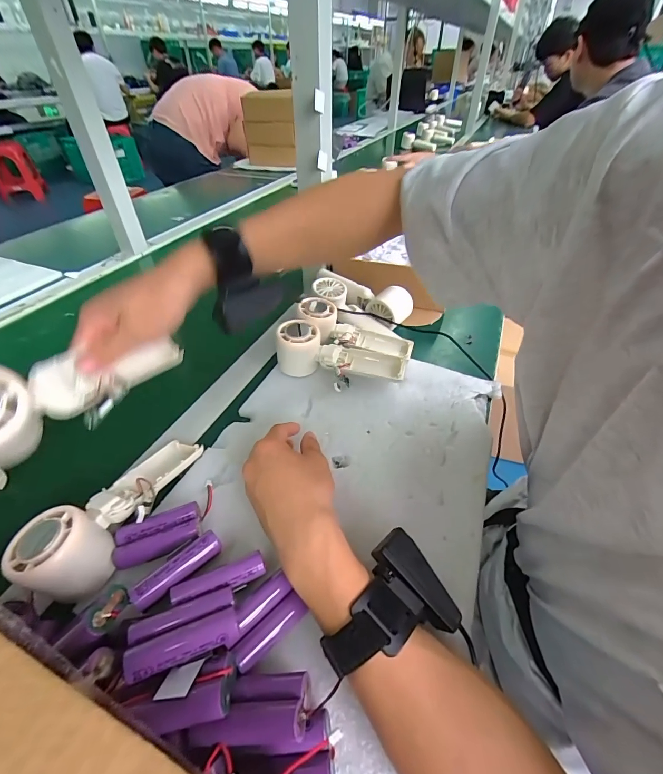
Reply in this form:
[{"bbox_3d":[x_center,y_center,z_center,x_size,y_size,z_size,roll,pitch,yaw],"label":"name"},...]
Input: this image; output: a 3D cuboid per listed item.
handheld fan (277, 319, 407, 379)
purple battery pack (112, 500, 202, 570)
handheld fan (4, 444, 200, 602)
[{"bbox_3d":[0.012,-0.041,0.460,0.165,0.061,0.060,4,45,6],"label":"handheld fan"},{"bbox_3d":[-0.144,0.126,0.300,0.068,0.021,0.035,-15,45,-17],"label":"purple battery pack"},{"bbox_3d":[-0.184,0.105,0.318,0.062,0.049,0.163,11,29,15],"label":"handheld fan"}]

